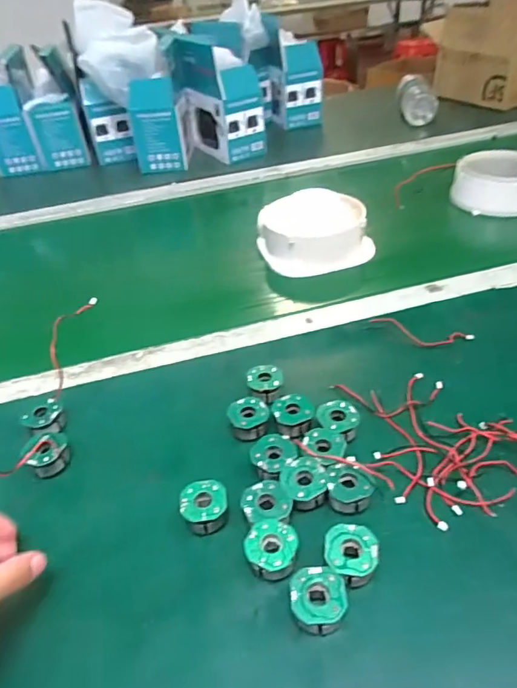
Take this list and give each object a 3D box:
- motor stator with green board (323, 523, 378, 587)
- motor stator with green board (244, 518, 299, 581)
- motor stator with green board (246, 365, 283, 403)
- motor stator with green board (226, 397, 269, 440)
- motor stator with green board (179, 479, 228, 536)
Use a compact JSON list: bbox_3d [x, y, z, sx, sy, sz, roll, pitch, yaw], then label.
[{"bbox_3d":[0.056,0.129,0.291,0.030,0.022,0.030,-4,39,3],"label":"motor stator with green board"},{"bbox_3d":[0.009,0.129,0.297,0.031,0.022,0.032,-4,39,3],"label":"motor stator with green board"},{"bbox_3d":[0.005,0.037,0.410,0.029,0.022,0.030,-4,39,3],"label":"motor stator with green board"},{"bbox_3d":[-0.007,0.061,0.383,0.031,0.022,0.031,-7,39,-1],"label":"motor stator with green board"},{"bbox_3d":[-0.036,0.111,0.323,0.030,0.021,0.029,-4,39,3],"label":"motor stator with green board"}]

